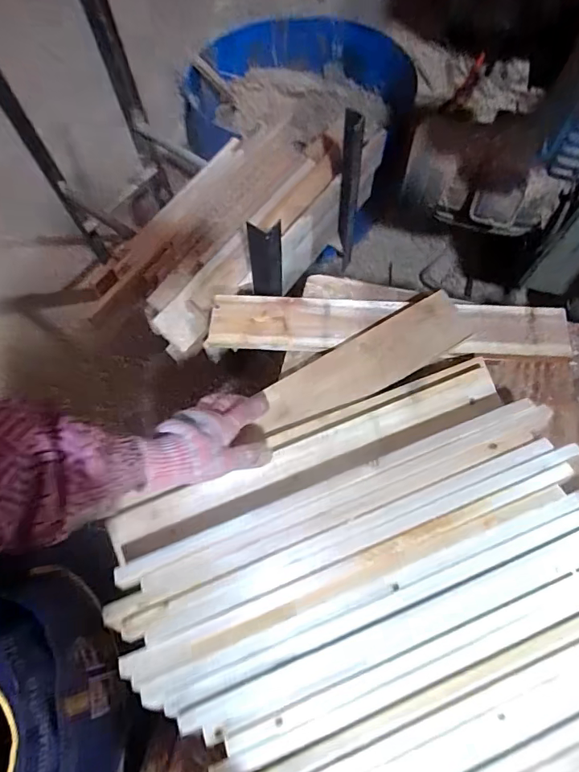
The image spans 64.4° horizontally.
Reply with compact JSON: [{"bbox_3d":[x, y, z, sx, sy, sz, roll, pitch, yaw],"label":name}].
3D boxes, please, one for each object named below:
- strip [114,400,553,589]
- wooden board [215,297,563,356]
[{"bbox_3d":[0.062,0.112,0.505,0.495,0.007,0.034,-20,71,-8],"label":"strip"},{"bbox_3d":[0.137,-0.089,0.654,0.501,0.016,0.082,3,70,1],"label":"wooden board"}]

